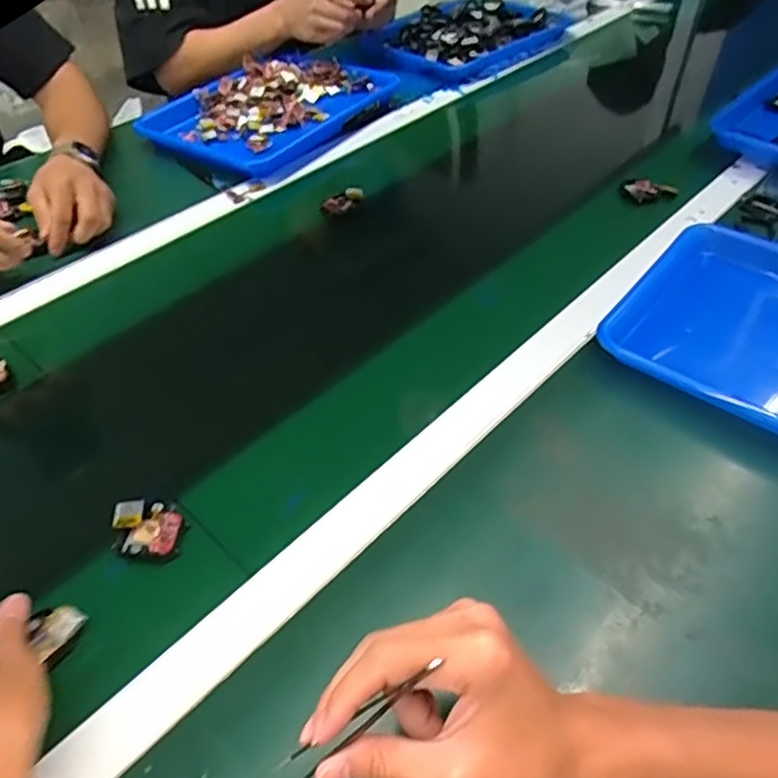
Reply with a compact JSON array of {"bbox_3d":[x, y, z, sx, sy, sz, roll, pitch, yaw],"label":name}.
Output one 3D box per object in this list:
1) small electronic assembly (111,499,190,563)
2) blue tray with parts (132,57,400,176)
[{"bbox_3d":[-0.176,0.103,0.476,0.052,0.014,0.040,3,46,8],"label":"small electronic assembly"},{"bbox_3d":[-0.180,-0.413,0.953,0.243,0.037,0.333,23,52,24],"label":"blue tray with parts"}]

